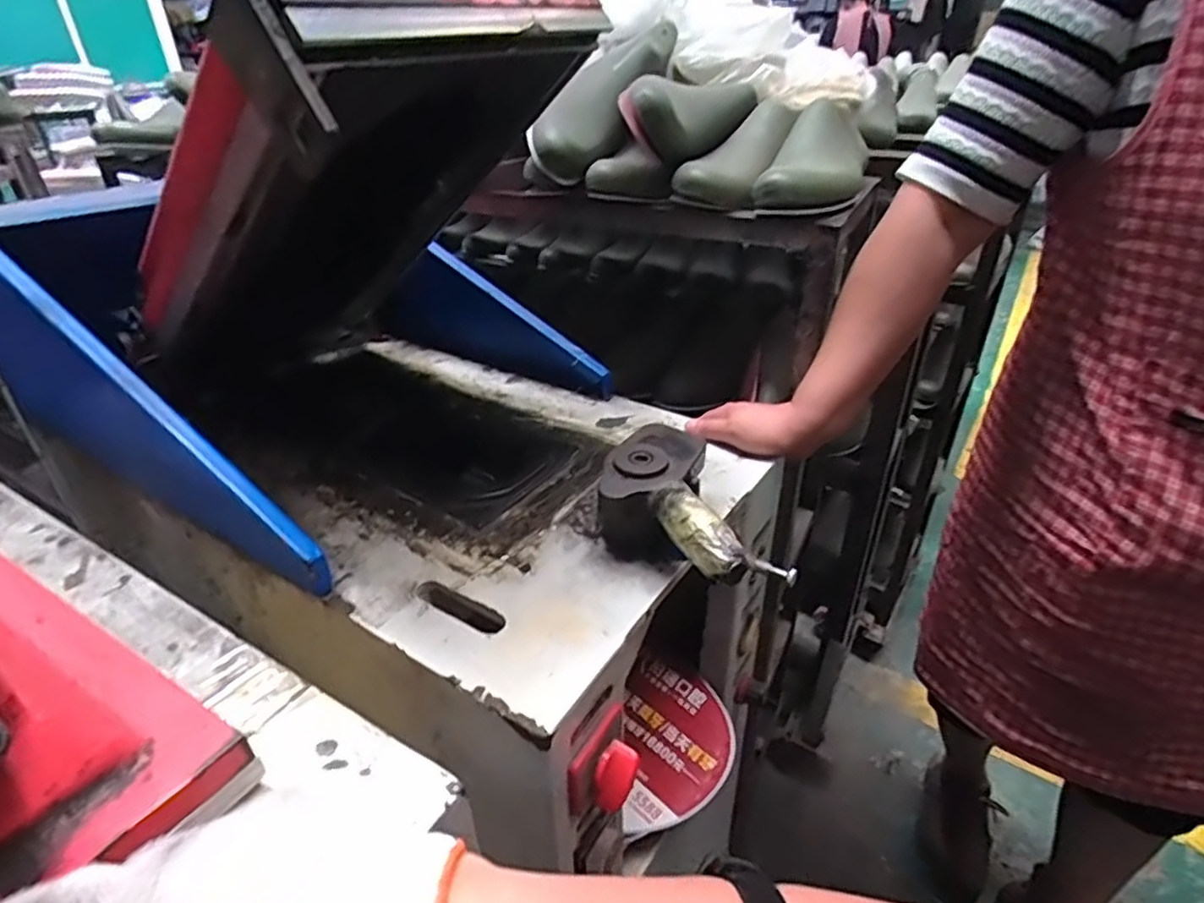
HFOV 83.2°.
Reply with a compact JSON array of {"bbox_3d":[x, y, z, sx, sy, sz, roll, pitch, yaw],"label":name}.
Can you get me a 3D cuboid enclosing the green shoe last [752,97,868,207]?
[{"bbox_3d":[0.231,-0.314,0.711,0.089,0.073,0.238,13,35,20],"label":"green shoe last"}]

